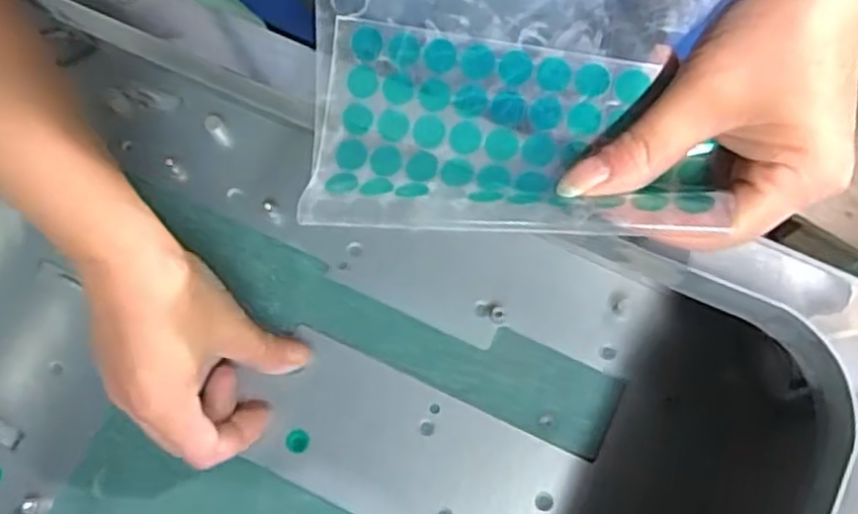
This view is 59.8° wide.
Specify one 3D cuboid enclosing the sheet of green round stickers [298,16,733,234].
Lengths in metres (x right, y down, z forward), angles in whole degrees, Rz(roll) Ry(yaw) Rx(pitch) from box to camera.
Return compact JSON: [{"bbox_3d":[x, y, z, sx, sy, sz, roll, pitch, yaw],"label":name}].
[{"bbox_3d":[0.027,-0.038,0.252,0.132,0.028,0.065,10,75,4],"label":"sheet of green round stickers"}]

